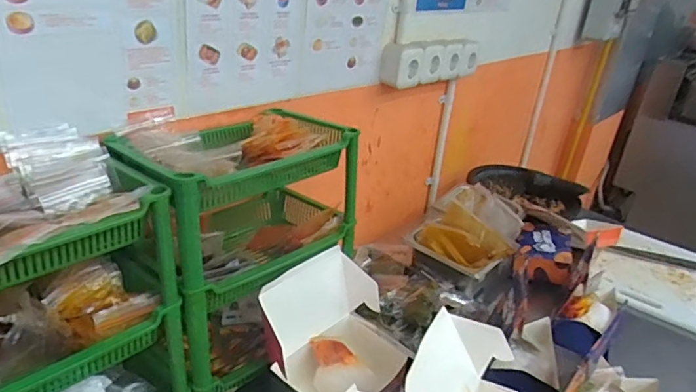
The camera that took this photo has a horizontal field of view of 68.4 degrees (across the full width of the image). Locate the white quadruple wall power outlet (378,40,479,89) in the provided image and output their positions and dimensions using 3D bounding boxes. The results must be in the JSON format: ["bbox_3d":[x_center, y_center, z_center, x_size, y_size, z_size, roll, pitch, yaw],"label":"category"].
[{"bbox_3d":[0.194,-0.300,1.134,0.059,0.082,0.334,26,32,34],"label":"white quadruple wall power outlet"}]

